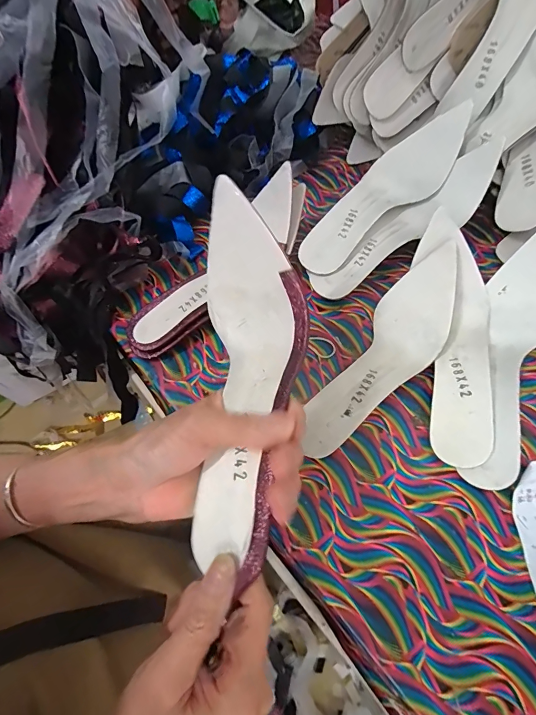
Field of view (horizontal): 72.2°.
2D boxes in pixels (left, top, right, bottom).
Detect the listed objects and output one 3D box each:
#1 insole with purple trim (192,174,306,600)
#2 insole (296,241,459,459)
[{"bbox_3d":[-0.013,0.002,0.259,0.069,0.059,0.258,1,72,0],"label":"insole with purple trim"},{"bbox_3d":[0.125,-0.006,0.373,0.079,0.050,0.260,34,69,15],"label":"insole"}]

